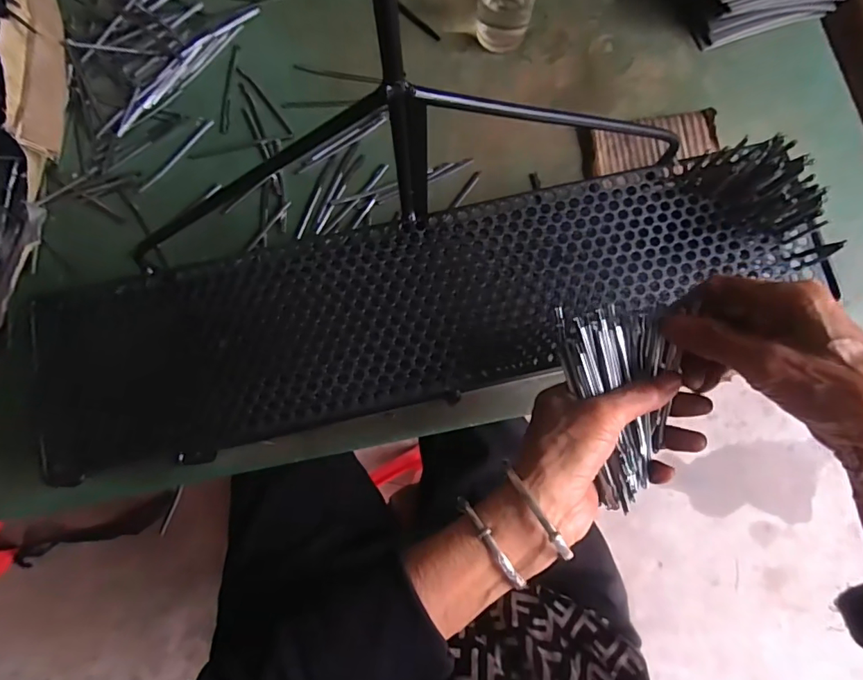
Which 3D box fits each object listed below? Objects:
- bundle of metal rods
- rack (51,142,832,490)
[{"bbox_3d":[0.125,0.042,0.315,0.072,0.026,0.125,-5,79,-1],"label":"bundle of metal rods"},{"bbox_3d":[0.000,-0.025,0.375,0.592,0.036,0.138,-13,80,-2],"label":"rack"}]

